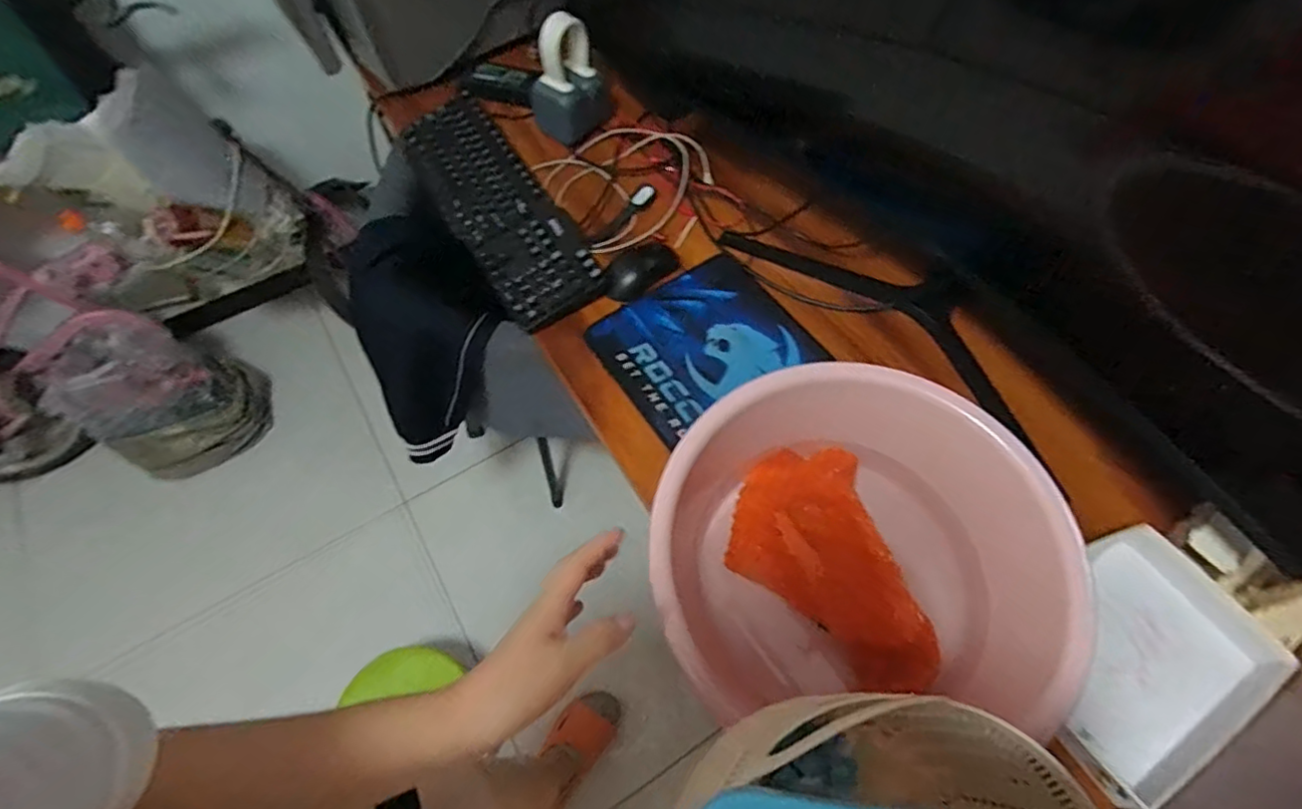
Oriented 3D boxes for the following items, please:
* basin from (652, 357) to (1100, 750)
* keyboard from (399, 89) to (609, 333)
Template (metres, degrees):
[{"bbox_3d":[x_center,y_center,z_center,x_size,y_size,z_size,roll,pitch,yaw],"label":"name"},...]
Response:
[{"bbox_3d":[0.178,0.124,0.579,0.323,0.150,0.287,15,63,9],"label":"basin"},{"bbox_3d":[-0.217,-0.281,0.852,0.140,0.040,0.435,-31,66,-15],"label":"keyboard"}]

